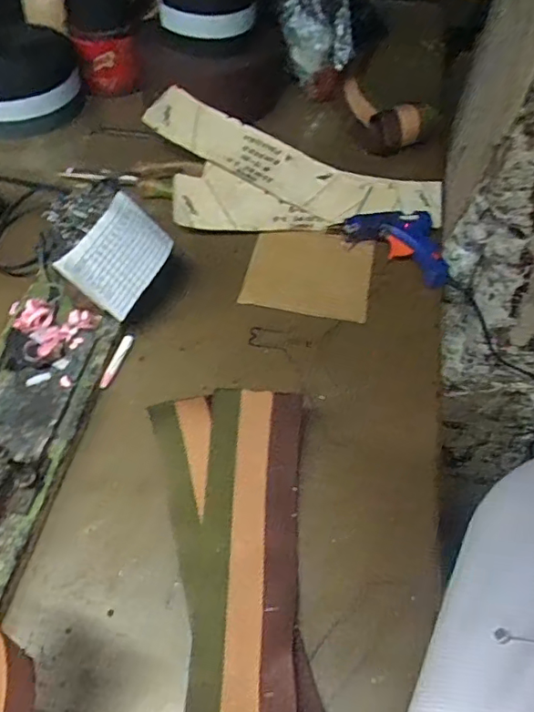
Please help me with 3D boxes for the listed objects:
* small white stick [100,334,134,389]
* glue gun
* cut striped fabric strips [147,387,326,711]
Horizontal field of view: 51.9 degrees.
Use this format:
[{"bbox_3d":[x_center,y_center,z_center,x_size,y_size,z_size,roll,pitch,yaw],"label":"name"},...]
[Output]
[{"bbox_3d":[-0.145,0.003,0.529,0.010,0.007,0.064,13,56,8],"label":"small white stick"},{"bbox_3d":[0.138,-0.120,0.613,0.115,0.025,0.095,-5,55,-5],"label":"glue gun"},{"bbox_3d":[-0.021,0.154,0.407,0.122,0.043,0.271,-4,55,-5],"label":"cut striped fabric strips"}]

